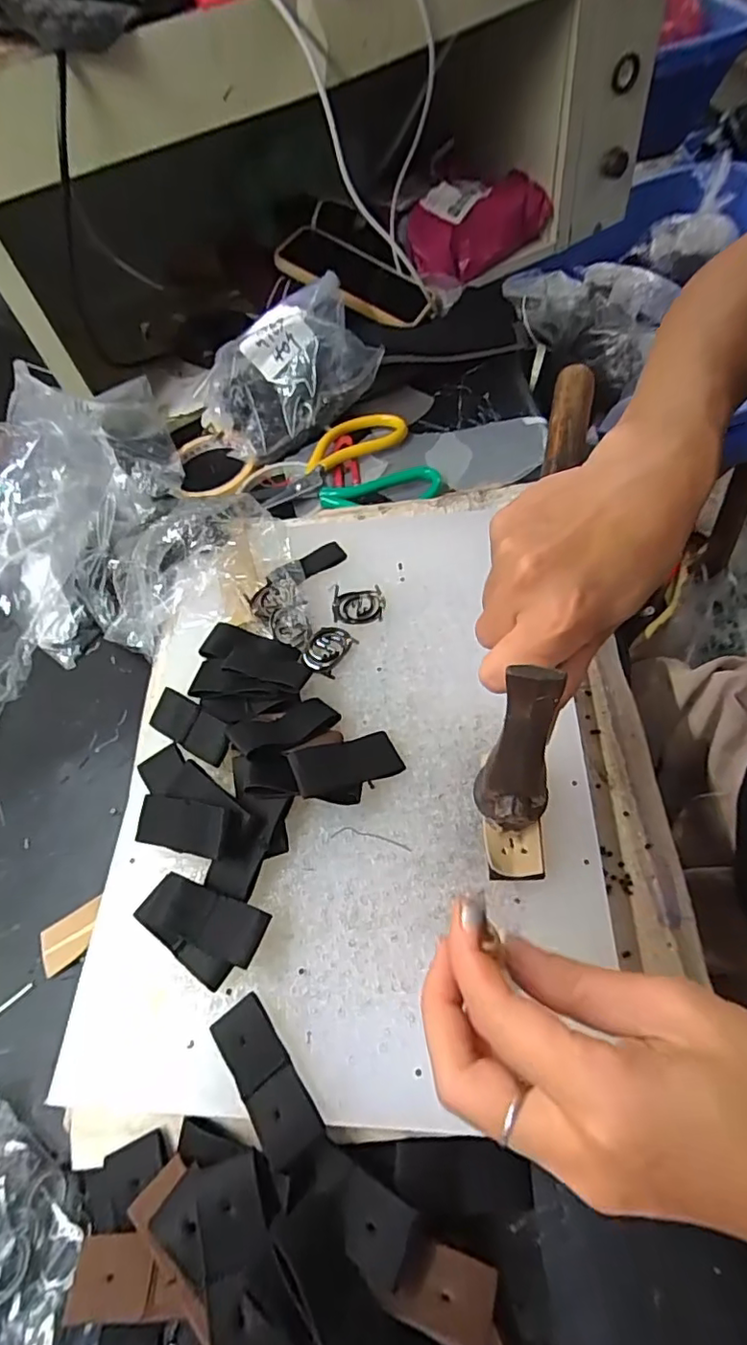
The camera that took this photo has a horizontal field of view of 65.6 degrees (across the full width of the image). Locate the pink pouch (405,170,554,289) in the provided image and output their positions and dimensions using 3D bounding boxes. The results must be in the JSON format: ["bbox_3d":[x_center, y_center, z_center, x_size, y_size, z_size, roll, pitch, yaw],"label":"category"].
[{"bbox_3d":[0.114,-0.502,0.648,0.162,0.067,0.072,-37,60,-13],"label":"pink pouch"}]

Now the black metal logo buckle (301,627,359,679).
[{"bbox_3d":[-0.030,-0.016,0.370,0.027,0.005,0.033,21,64,20],"label":"black metal logo buckle"}]

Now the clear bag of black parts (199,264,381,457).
[{"bbox_3d":[-0.085,-0.290,0.551,0.160,0.082,0.119,-33,57,-10],"label":"clear bag of black parts"}]

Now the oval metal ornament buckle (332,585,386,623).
[{"bbox_3d":[-0.010,-0.046,0.385,0.033,0.005,0.027,-7,58,5],"label":"oval metal ornament buckle"}]

